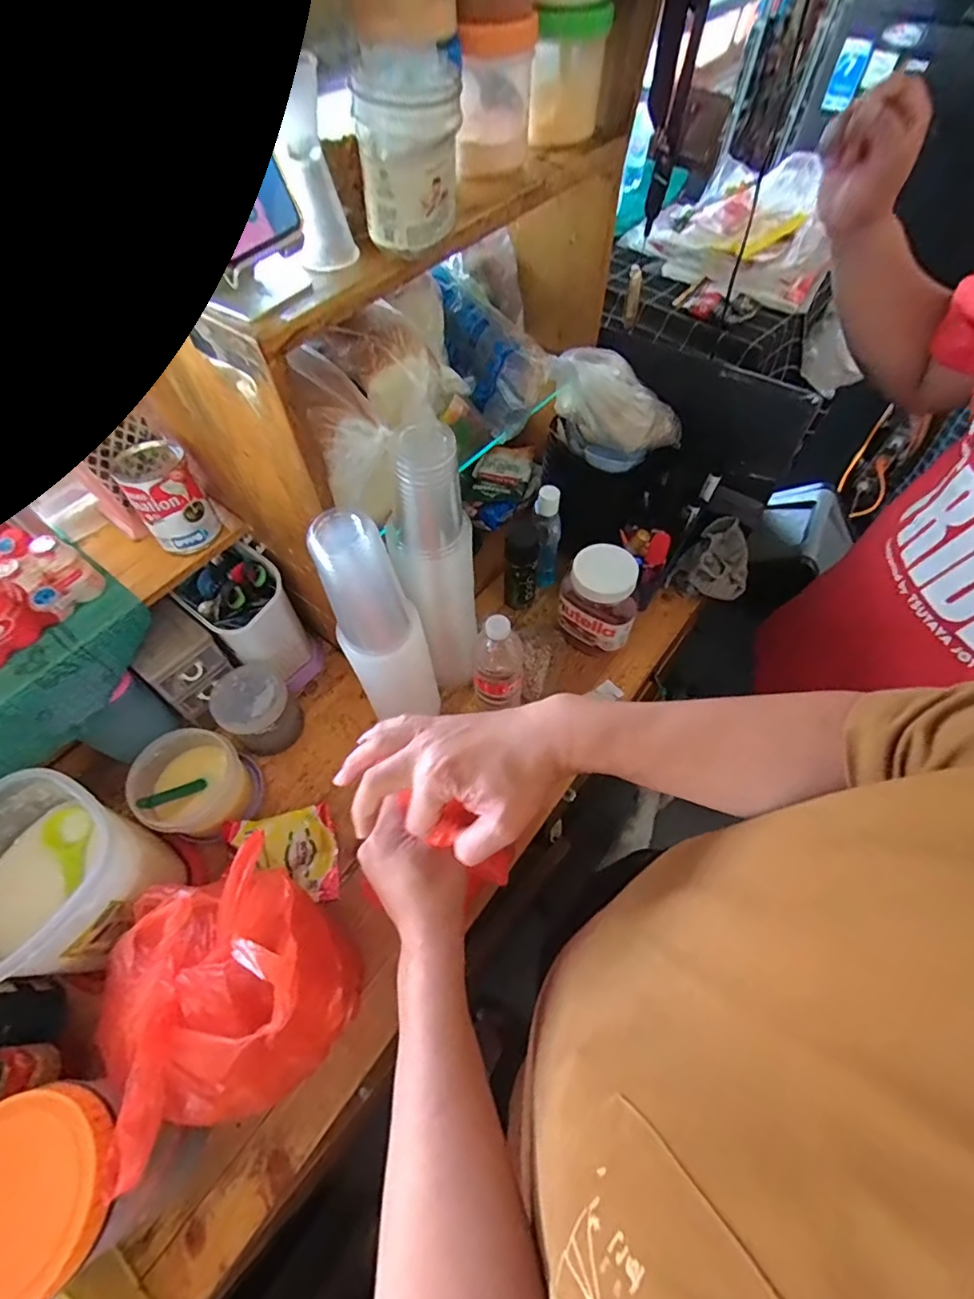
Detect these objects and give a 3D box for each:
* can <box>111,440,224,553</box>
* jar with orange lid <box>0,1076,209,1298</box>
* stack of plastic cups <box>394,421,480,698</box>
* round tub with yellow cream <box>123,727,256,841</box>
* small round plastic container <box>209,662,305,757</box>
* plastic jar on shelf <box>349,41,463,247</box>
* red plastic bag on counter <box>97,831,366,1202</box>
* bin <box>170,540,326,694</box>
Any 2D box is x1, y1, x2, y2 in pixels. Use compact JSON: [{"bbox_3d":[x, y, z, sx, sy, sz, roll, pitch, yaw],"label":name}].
[{"bbox_3d":[-0.360,-0.170,0.604,0.071,0.099,0.080,-34,64,-19],"label":"can"},{"bbox_3d":[-0.332,0.423,0.429,0.123,0.168,0.123,0,58,1],"label":"jar with orange lid"},{"bbox_3d":[-0.052,-0.077,0.609,0.061,0.376,0.064,18,60,12],"label":"stack of plastic cups"},{"bbox_3d":[-0.360,0.165,0.649,0.101,0.093,0.115,37,66,21],"label":"round tub with yellow cream"},{"bbox_3d":[-0.300,0.080,0.695,0.087,0.093,0.090,0,58,1],"label":"small round plastic container"},{"bbox_3d":[-0.055,-0.355,0.377,0.070,0.092,0.063,-3,58,-1],"label":"plastic jar on shelf"},{"bbox_3d":[-0.227,0.287,0.455,0.165,0.223,0.186,-25,61,-14],"label":"red plastic bag on counter"},{"bbox_3d":[-0.321,-0.039,0.726,0.109,0.187,0.142,-39,65,-21],"label":"bin"}]

